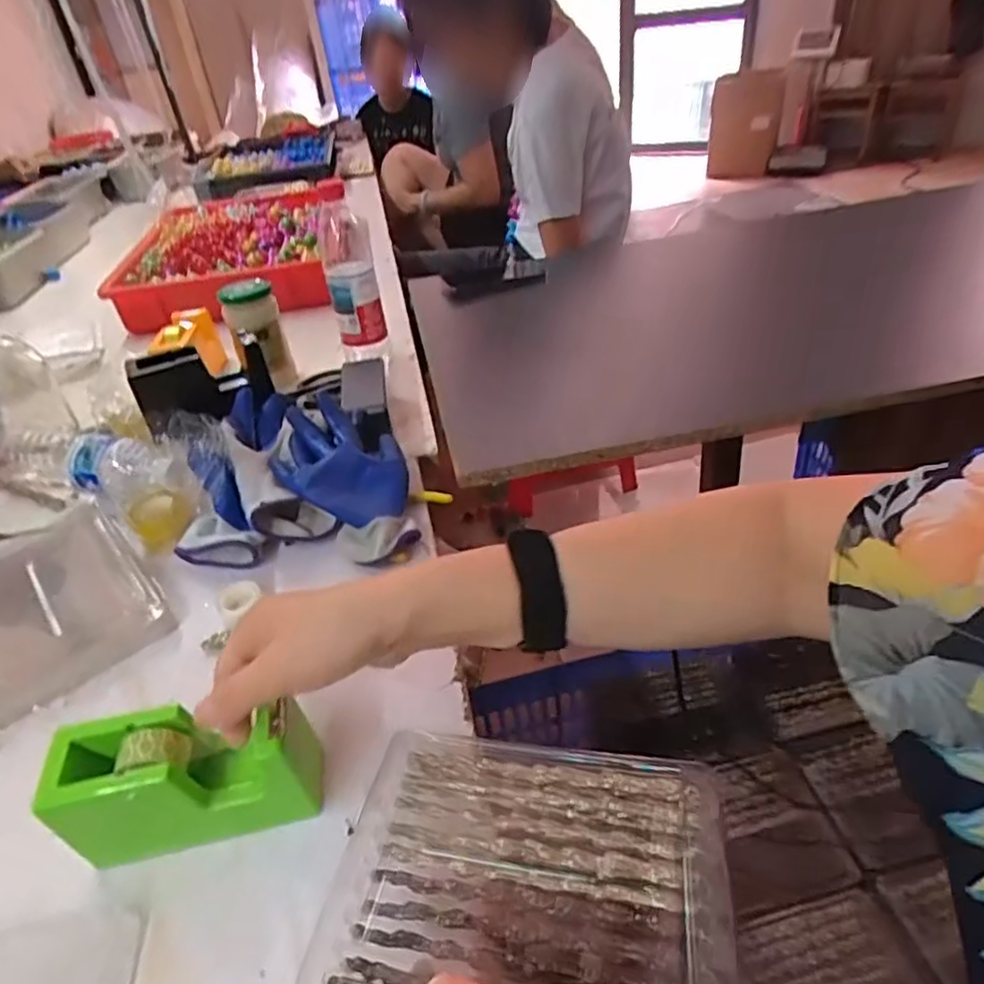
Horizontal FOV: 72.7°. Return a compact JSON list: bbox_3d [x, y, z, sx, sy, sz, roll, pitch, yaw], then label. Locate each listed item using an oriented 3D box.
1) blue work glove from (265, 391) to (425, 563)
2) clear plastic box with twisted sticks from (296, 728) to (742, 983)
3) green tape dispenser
[{"bbox_3d":[-0.131,-0.015,0.609,0.115,0.037,0.198,-23,55,-20],"label":"blue work glove"},{"bbox_3d":[0.018,0.184,0.317,0.182,0.028,0.141,1,37,11],"label":"clear plastic box with twisted sticks"},{"bbox_3d":[-0.169,0.160,0.376,0.129,0.072,0.052,-13,37,-8],"label":"green tape dispenser"}]

